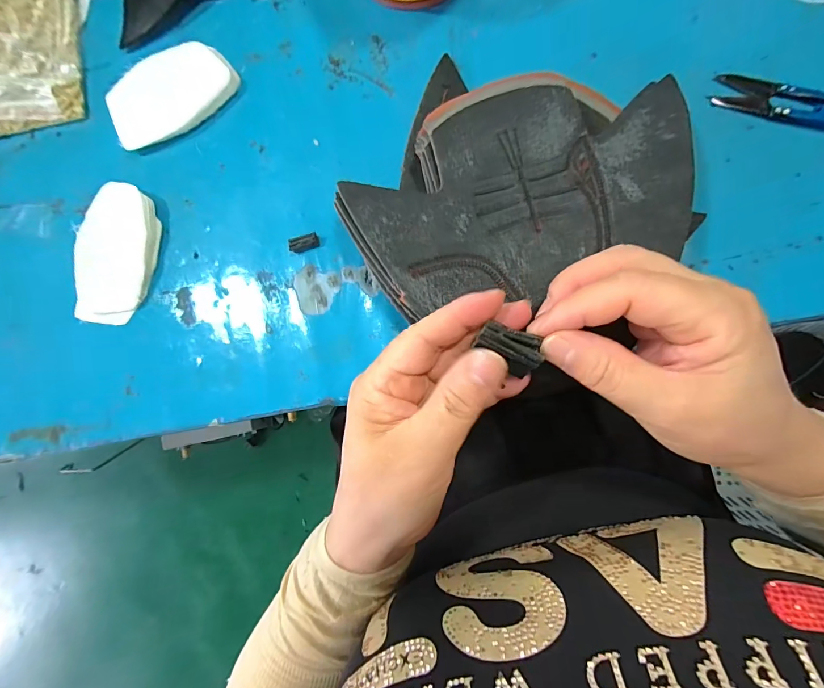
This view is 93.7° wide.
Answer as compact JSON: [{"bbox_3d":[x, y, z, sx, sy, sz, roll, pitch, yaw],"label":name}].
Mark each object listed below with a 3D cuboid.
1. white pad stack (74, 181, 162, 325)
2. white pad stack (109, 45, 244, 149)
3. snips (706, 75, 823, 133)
[{"bbox_3d":[-0.220,-0.067,0.288,0.054,0.019,0.103,10,88,6],"label":"white pad stack"},{"bbox_3d":[-0.182,-0.189,0.291,0.097,0.017,0.047,-28,85,4],"label":"white pad stack"},{"bbox_3d":[0.251,-0.153,0.247,0.102,0.011,0.025,19,89,6],"label":"snips"}]

